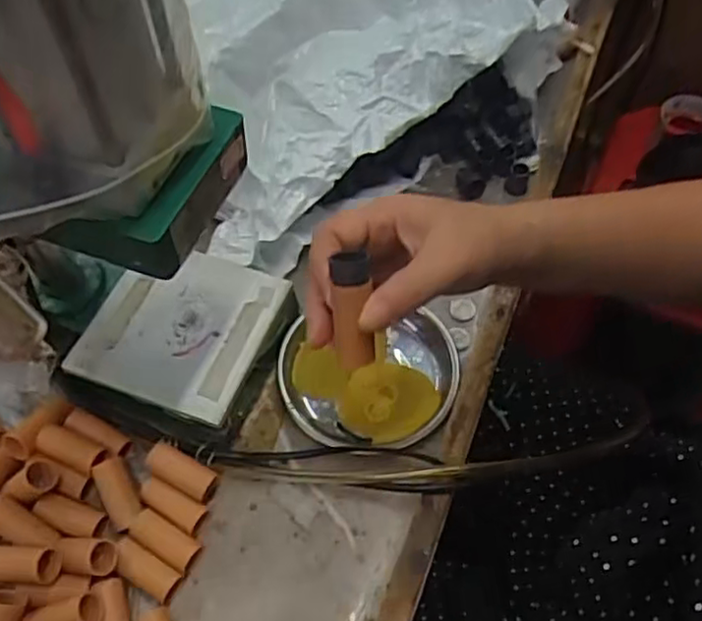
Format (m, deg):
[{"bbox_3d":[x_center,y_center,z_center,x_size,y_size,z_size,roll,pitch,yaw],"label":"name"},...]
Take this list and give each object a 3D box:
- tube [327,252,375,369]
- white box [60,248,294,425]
[{"bbox_3d":[0.002,0.000,0.341,0.018,0.057,0.016,-2,16,-2],"label":"tube"},{"bbox_3d":[-0.116,0.014,0.491,0.120,0.037,0.123,18,59,11],"label":"white box"}]

